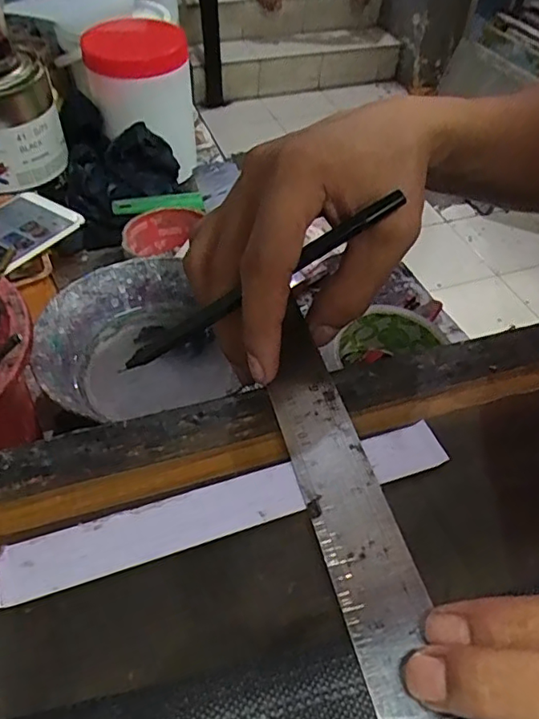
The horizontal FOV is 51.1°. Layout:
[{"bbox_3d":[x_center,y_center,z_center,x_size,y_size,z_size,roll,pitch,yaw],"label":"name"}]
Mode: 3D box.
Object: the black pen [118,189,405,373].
[{"bbox_3d":[-0.006,-0.032,0.241,0.136,0.007,0.008,-30,50,5],"label":"black pen"}]

